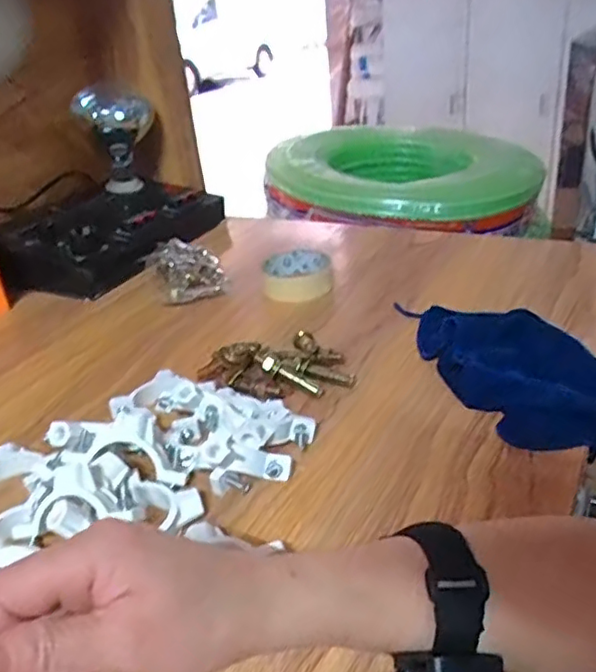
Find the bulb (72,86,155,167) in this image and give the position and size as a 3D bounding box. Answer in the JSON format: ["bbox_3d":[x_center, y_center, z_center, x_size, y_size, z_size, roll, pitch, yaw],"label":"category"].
[{"bbox_3d":[-0.282,-0.331,0.951,0.113,0.103,0.100,-13,29,-12],"label":"bulb"}]

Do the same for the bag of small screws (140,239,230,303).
[{"bbox_3d":[-0.138,-0.083,0.758,0.091,0.040,0.126,-17,30,-18],"label":"bag of small screws"}]

